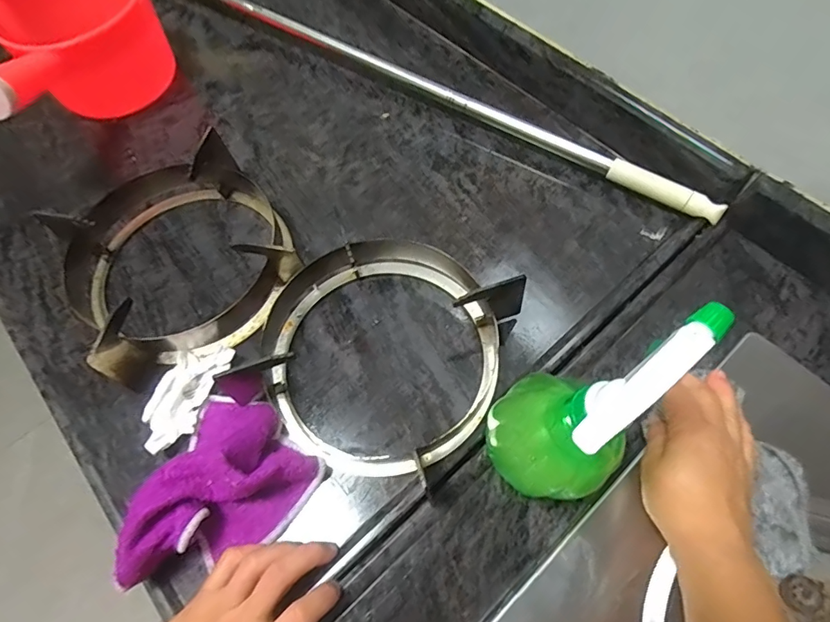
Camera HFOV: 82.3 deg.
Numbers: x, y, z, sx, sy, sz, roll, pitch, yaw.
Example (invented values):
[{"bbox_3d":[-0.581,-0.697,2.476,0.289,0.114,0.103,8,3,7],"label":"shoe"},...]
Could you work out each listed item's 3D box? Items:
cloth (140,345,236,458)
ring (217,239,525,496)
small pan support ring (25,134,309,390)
[{"bbox_3d":[-0.199,0.073,0.410,0.045,0.020,0.096,19,67,11],"label":"cloth"},{"bbox_3d":[-0.031,0.026,0.398,0.200,0.068,0.197,-1,64,2],"label":"ring"},{"bbox_3d":[-0.224,-0.055,0.447,0.189,0.068,0.192,-31,67,-12],"label":"small pan support ring"}]

